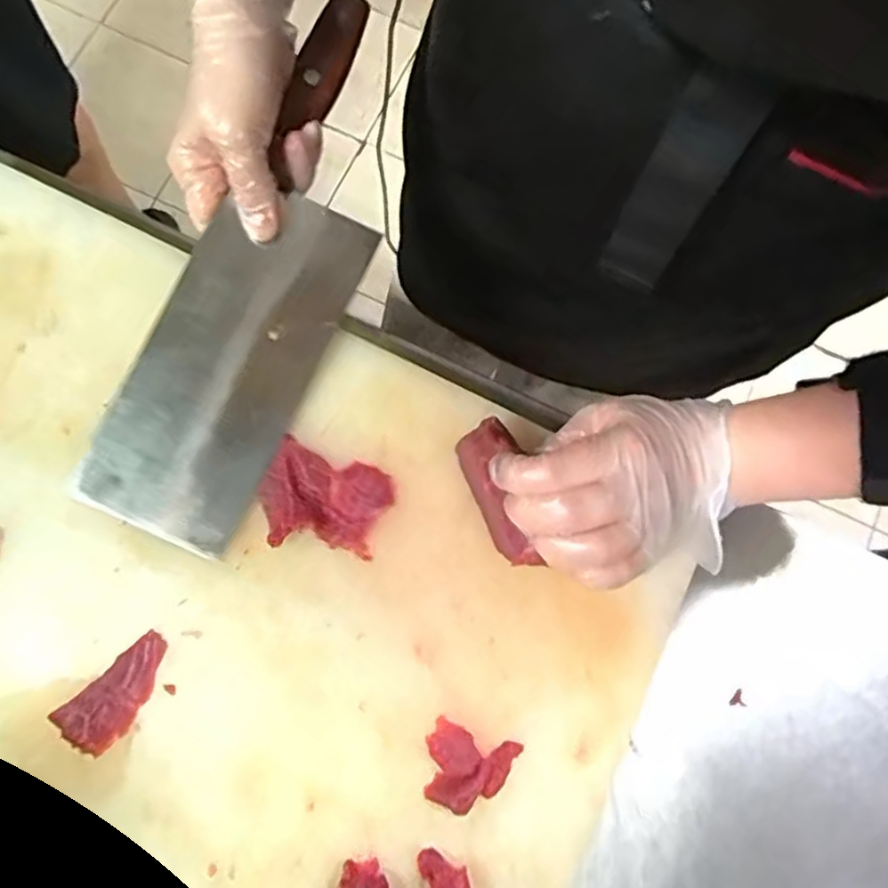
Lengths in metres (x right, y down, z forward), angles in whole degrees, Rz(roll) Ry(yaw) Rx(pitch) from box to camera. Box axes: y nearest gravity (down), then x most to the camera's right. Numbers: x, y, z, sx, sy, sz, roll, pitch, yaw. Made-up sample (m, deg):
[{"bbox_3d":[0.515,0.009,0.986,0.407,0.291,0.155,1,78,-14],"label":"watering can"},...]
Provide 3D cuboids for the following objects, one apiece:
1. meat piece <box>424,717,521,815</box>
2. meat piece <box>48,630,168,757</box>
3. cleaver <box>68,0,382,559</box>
[{"bbox_3d":[0.011,0.163,0.331,0.043,0.011,0.038,18,75,3],"label":"meat piece"},{"bbox_3d":[-0.160,0.123,0.328,0.029,0.008,0.058,43,78,9],"label":"meat piece"},{"bbox_3d":[-0.097,-0.098,0.371,0.090,0.022,0.309,21,82,4],"label":"cleaver"}]

